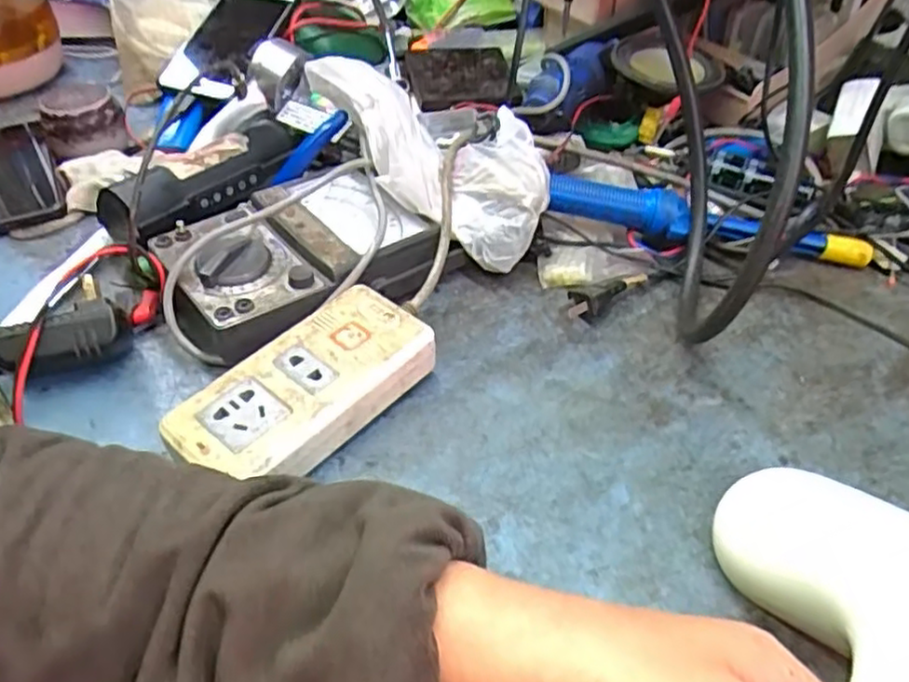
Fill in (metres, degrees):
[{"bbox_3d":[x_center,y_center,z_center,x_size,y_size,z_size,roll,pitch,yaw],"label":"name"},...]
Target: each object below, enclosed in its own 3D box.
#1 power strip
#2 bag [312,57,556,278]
[{"bbox_3d":[-0.082,0.032,0.398,0.068,0.042,0.142,31,51,28],"label":"power strip"},{"bbox_3d":[-0.017,-0.140,0.496,0.196,0.057,0.104,36,49,-1],"label":"bag"}]

